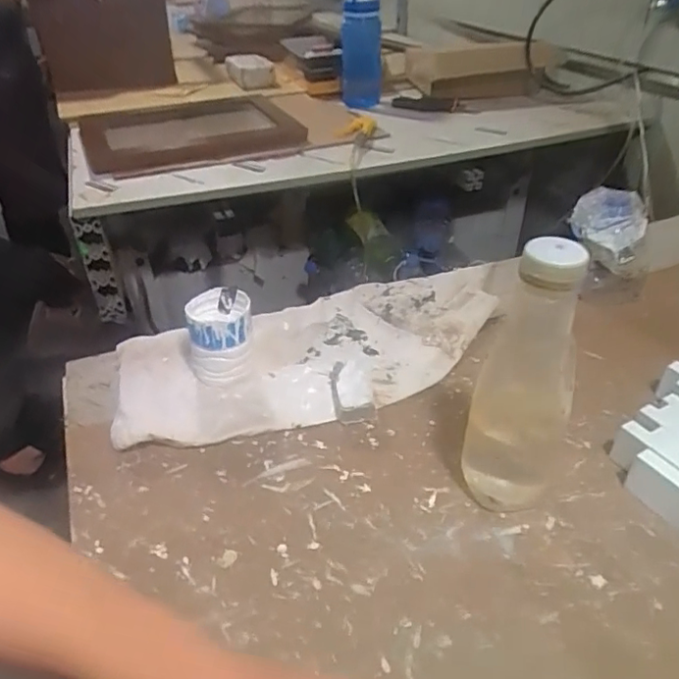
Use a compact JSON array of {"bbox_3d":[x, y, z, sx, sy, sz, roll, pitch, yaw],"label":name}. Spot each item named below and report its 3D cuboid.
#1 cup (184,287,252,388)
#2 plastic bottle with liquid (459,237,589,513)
[{"bbox_3d":[-0.124,-0.004,0.593,0.063,0.076,0.068,-9,38,-10],"label":"cup"},{"bbox_3d":[0.139,0.036,0.424,0.074,0.228,0.061,13,39,18],"label":"plastic bottle with liquid"}]

